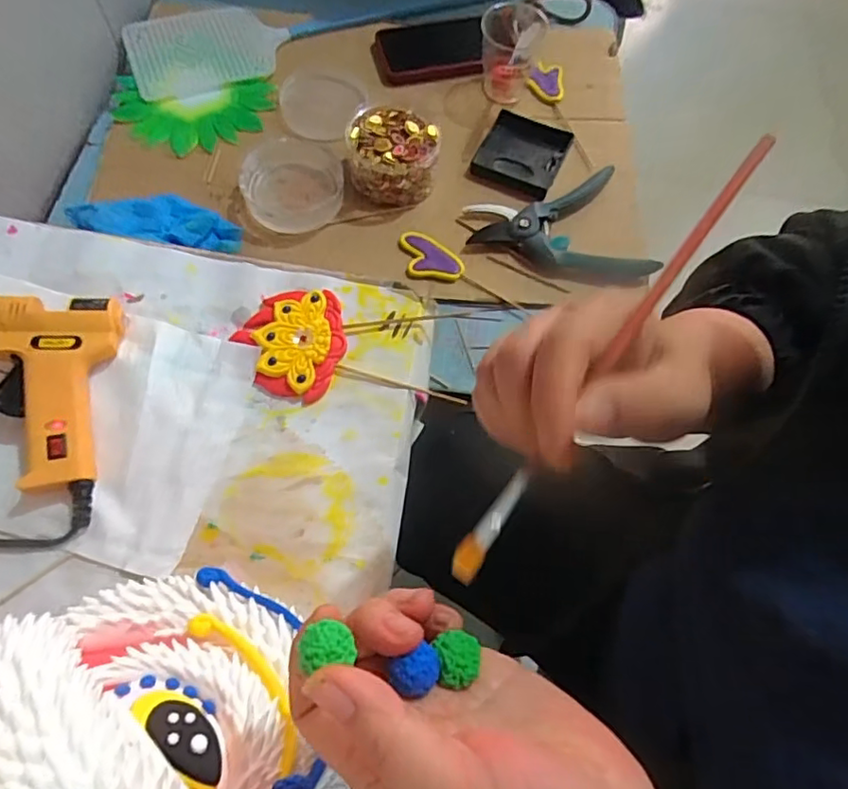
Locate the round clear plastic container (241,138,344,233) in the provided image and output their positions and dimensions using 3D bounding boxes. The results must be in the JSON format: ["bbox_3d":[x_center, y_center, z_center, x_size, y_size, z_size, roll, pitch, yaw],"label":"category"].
[{"bbox_3d":[-0.140,-0.228,0.636,0.100,0.034,0.112,-11,67,-8],"label":"round clear plastic container"}]

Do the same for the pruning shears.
[{"bbox_3d":[0.143,-0.167,0.627,0.169,0.023,0.136,-16,68,-10],"label":"pruning shears"}]

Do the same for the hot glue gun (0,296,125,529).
[{"bbox_3d":[-0.269,0.001,0.364,0.144,0.041,0.137,2,66,-3],"label":"hot glue gun"}]

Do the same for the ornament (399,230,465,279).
[{"bbox_3d":[0.008,-0.144,0.618,0.063,0.007,0.052,3,66,-2],"label":"ornament"}]

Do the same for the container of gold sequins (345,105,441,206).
[{"bbox_3d":[-0.033,-0.255,0.644,0.094,0.050,0.090,1,66,-3],"label":"container of gold sequins"}]

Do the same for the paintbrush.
[{"bbox_3d":[0.074,-0.017,0.222,0.009,0.005,0.206,36,83,12],"label":"paintbrush"}]

